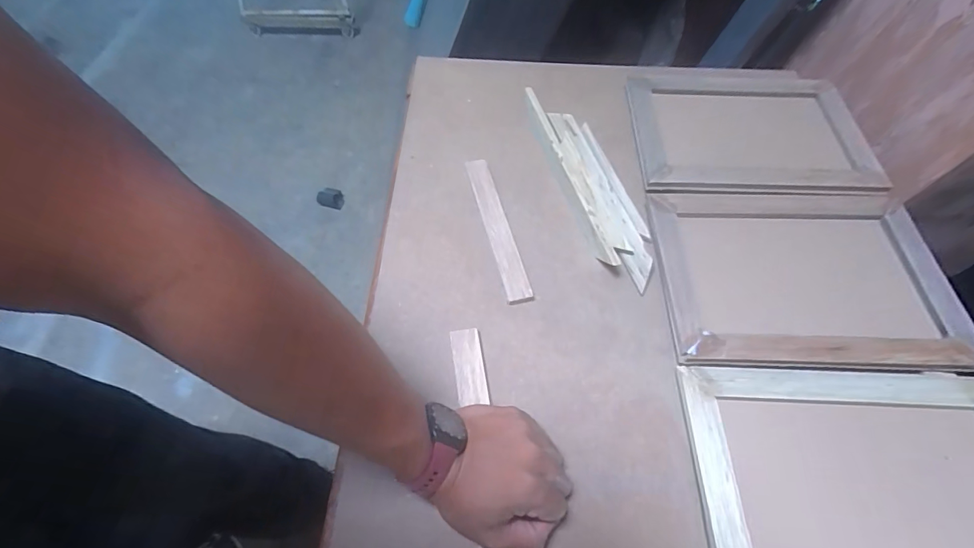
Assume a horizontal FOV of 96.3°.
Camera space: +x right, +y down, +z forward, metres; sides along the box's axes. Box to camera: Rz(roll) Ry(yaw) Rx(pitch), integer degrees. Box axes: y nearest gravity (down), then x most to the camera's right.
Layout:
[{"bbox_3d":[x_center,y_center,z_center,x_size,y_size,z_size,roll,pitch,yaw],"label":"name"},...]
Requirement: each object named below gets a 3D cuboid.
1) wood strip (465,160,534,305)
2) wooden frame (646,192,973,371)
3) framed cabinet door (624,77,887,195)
[{"bbox_3d":[0.011,-0.058,0.510,0.029,0.012,0.202,-12,61,-7],"label":"wood strip"},{"bbox_3d":[0.340,-0.001,0.473,0.298,0.012,0.209,1,61,0],"label":"wooden frame"},{"bbox_3d":[0.356,-0.193,0.594,0.317,0.044,0.229,0,61,-1],"label":"framed cabinet door"}]

